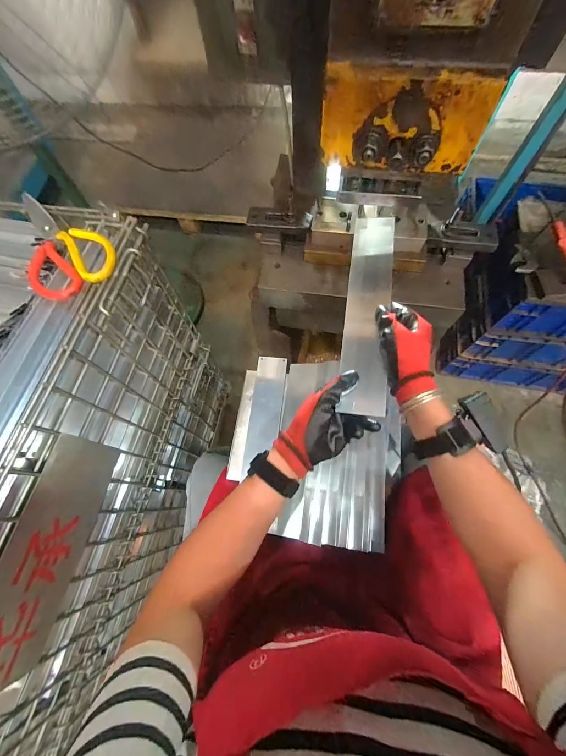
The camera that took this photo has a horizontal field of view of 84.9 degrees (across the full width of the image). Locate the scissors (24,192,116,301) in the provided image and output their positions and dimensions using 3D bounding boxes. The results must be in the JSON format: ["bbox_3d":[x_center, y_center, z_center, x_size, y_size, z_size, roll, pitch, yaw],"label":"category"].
[{"bbox_3d":[-0.304,-0.189,0.428,0.104,0.021,0.190,-32,69,-10],"label":"scissors"}]

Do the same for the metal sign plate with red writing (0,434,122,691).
[{"bbox_3d":[-0.316,0.237,0.422,0.009,0.158,0.299,10,68,7],"label":"metal sign plate with red writing"}]

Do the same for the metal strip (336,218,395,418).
[{"bbox_3d":[0.123,-0.106,0.448,0.061,0.011,0.321,5,69,14],"label":"metal strip"}]

